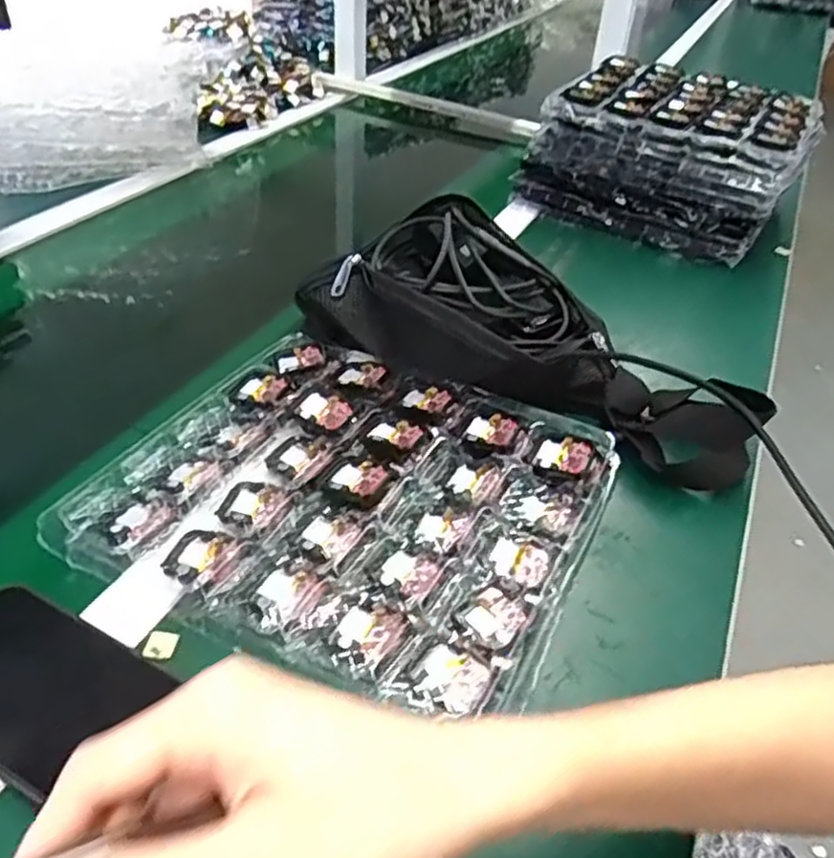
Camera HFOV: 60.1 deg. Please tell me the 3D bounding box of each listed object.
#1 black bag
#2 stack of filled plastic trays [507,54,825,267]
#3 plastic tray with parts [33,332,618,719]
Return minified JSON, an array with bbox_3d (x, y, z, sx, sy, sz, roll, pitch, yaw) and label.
[{"bbox_3d":[0.089,-0.086,0.574,0.366,0.096,0.115,25,43,23],"label":"black bag"},{"bbox_3d":[0.322,-0.352,0.918,0.301,0.129,0.262,24,43,22],"label":"stack of filled plastic trays"},{"bbox_3d":[-0.041,0.043,0.480,0.289,0.030,0.254,20,42,18],"label":"plastic tray with parts"}]

